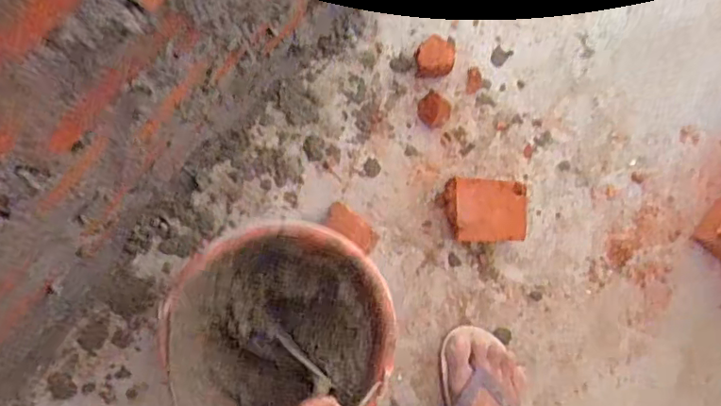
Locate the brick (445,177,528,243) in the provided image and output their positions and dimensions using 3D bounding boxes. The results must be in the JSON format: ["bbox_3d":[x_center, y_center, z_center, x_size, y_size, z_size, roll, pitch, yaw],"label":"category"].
[{"bbox_3d":[0.163,0.009,0.728,0.095,0.047,0.081,0,92,-3],"label":"brick"}]

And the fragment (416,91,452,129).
[{"bbox_3d":[0.097,-0.120,0.727,0.045,0.036,0.040,38,90,-3],"label":"fragment"}]

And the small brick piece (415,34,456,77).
[{"bbox_3d":[0.097,-0.189,0.719,0.049,0.023,0.049,1,92,0],"label":"small brick piece"}]

